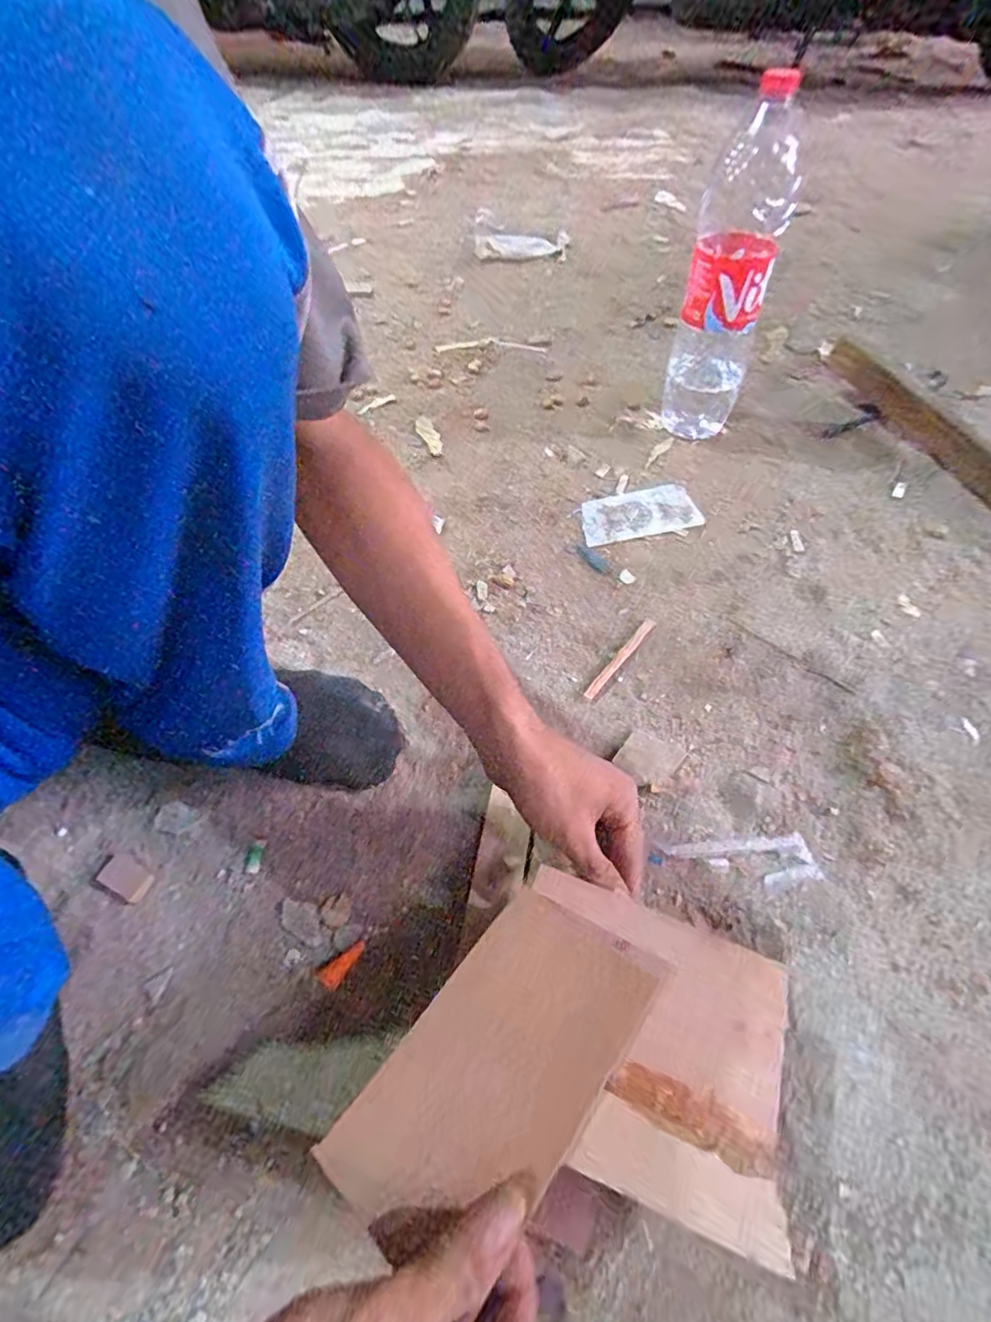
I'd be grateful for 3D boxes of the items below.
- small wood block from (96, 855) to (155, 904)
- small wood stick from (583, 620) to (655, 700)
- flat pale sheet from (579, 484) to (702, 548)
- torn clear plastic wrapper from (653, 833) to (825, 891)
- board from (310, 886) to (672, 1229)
[{"bbox_3d":[-0.269,0.158,0.413,0.041,0.006,0.021,23,58,16],"label":"small wood block"},{"bbox_3d":[0.117,-0.004,0.526,0.011,0.008,0.110,33,61,21],"label":"small wood stick"},{"bbox_3d":[0.161,-0.170,0.644,0.132,0.004,0.075,-10,55,-7],"label":"flat pale sheet"},{"bbox_3d":[0.182,0.151,0.424,0.114,0.006,0.038,-5,55,-3],"label":"torn clear plastic wrapper"},{"bbox_3d":[0.005,0.200,0.286,0.089,0.013,0.164,33,58,24],"label":"board"}]

